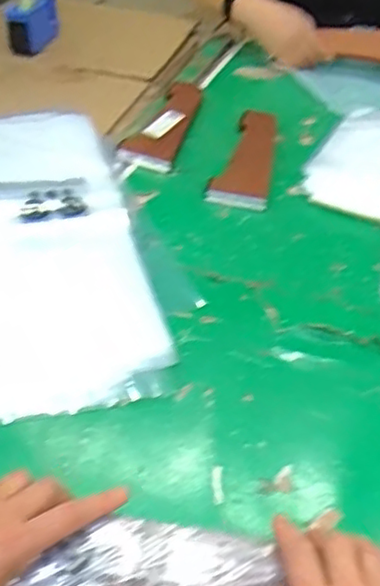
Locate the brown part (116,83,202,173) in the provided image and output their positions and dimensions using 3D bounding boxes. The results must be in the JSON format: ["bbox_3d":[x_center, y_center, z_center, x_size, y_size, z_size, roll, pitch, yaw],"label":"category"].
[{"bbox_3d":[-0.040,-0.277,1.020,0.083,0.012,0.278,9,44,8],"label":"brown part"}]

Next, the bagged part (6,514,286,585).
[{"bbox_3d":[-0.014,0.203,0.447,0.177,0.051,0.069,5,44,2],"label":"bagged part"}]

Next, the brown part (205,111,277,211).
[{"bbox_3d":[0.082,-0.202,0.941,0.080,0.008,0.256,8,44,7],"label":"brown part"}]

